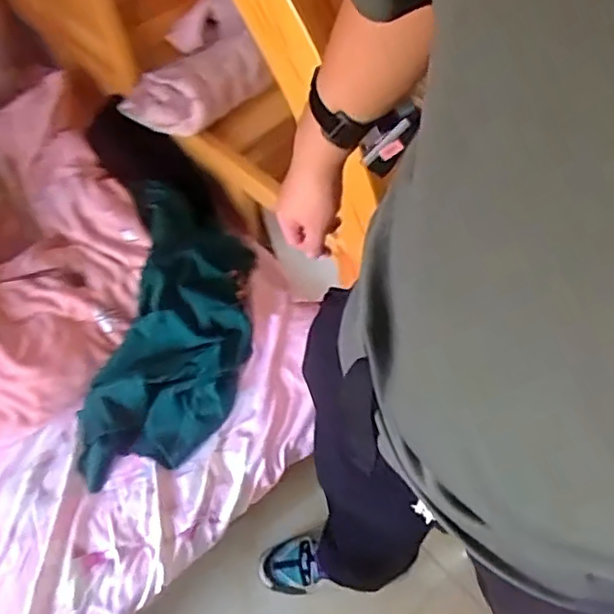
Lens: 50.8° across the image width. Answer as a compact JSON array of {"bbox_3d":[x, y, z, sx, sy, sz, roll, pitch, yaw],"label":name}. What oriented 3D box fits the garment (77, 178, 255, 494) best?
[{"bbox_3d":[-0.246,0.038,1.207,0.265,0.175,0.585,6,71,8],"label":"garment"}]

